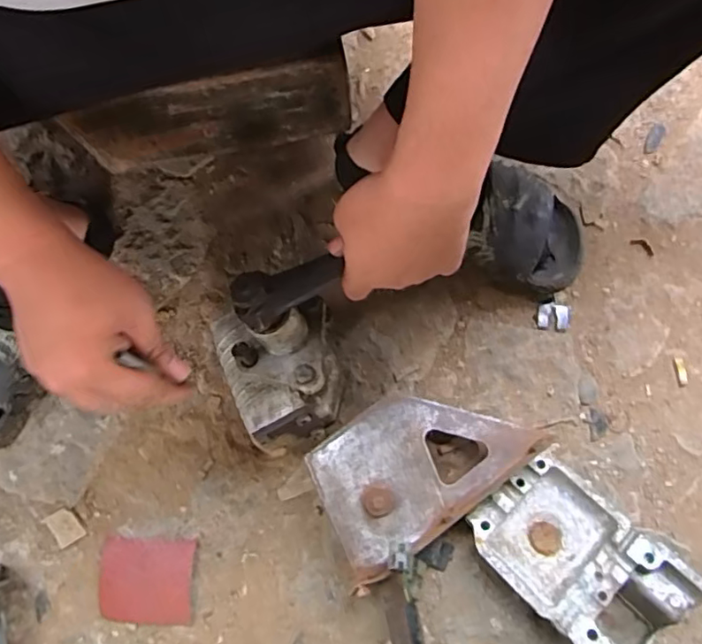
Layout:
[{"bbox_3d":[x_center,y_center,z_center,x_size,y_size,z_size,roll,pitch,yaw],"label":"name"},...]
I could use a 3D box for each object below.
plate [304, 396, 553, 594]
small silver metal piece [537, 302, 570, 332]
[{"bbox_3d":[0.062,0.137,0.562,0.213,0.031,0.132,-36,82,-6],"label":"plate"},{"bbox_3d":[0.235,-0.006,0.662,0.035,0.006,0.033,12,80,1],"label":"small silver metal piece"}]

